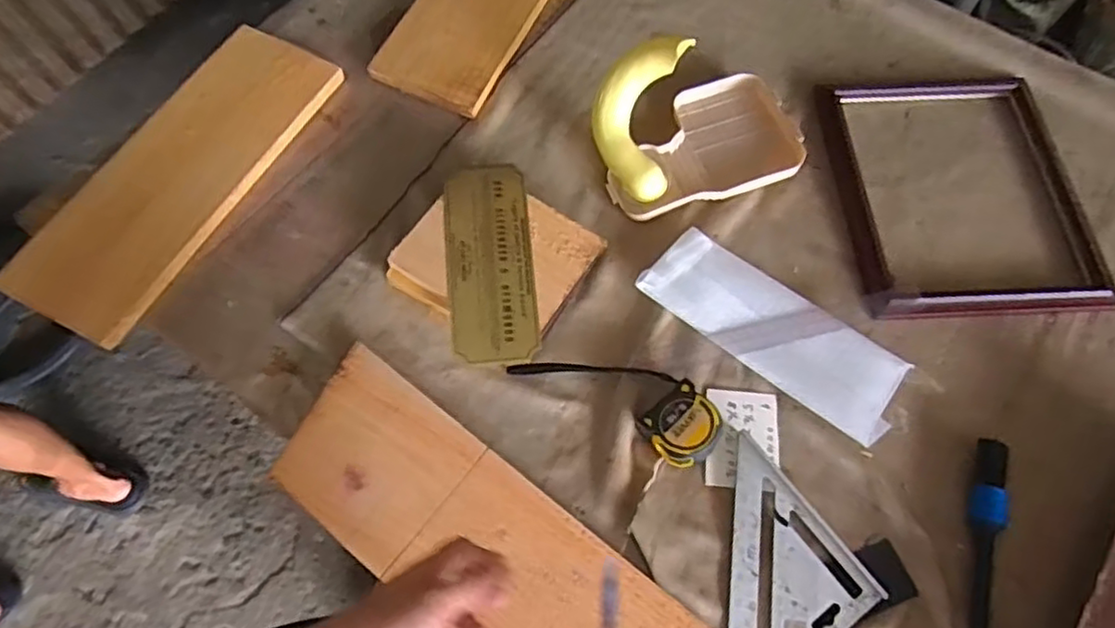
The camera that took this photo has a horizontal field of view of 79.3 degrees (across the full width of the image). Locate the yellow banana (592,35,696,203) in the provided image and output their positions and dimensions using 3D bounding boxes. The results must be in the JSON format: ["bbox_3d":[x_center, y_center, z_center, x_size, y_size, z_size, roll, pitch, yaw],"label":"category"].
[{"bbox_3d":[0.084,-0.210,0.725,0.091,0.050,0.168,6,104,1],"label":"yellow banana"}]

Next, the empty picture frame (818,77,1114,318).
[{"bbox_3d":[0.452,-0.146,0.758,0.276,0.023,0.316,-3,67,-3],"label":"empty picture frame"}]

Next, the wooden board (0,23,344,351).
[{"bbox_3d":[-0.425,-0.164,0.758,0.148,0.028,0.406,27,69,9],"label":"wooden board"}]

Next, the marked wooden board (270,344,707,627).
[{"bbox_3d":[-0.072,0.206,0.602,0.407,0.020,0.154,32,70,13],"label":"marked wooden board"}]

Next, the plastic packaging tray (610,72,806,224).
[{"bbox_3d":[0.160,-0.200,0.781,0.227,0.028,0.151,-18,69,-9],"label":"plastic packaging tray"}]

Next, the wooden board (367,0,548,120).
[{"bbox_3d":[-0.082,-0.442,0.882,0.150,0.015,0.428,21,68,7],"label":"wooden board"}]

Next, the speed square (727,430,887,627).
[{"bbox_3d":[0.167,0.231,0.598,0.173,0.016,0.171,-34,72,-14],"label":"speed square"}]

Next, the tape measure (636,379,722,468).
[{"bbox_3d":[0.118,0.105,0.640,0.063,0.035,0.071,-33,72,-14],"label":"tape measure"}]

